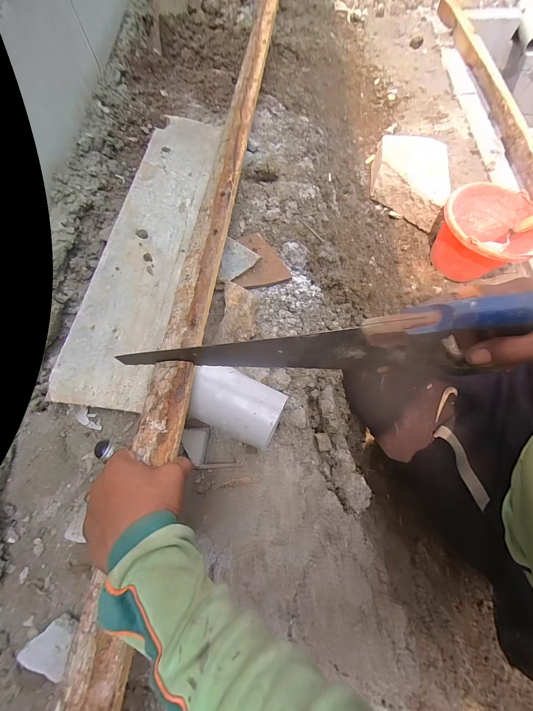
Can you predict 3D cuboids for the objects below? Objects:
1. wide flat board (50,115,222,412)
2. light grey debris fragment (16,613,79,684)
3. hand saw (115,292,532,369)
[{"bbox_3d":[-0.225,-0.231,0.567,0.155,0.036,0.667,7,68,6],"label":"wide flat board"},{"bbox_3d":[-0.275,0.371,0.373,0.059,0.028,0.063,-1,68,2],"label":"light grey debris fragment"},{"bbox_3d":[0.031,-0.003,0.344,0.430,0.091,0.034,-5,66,23],"label":"hand saw"}]

